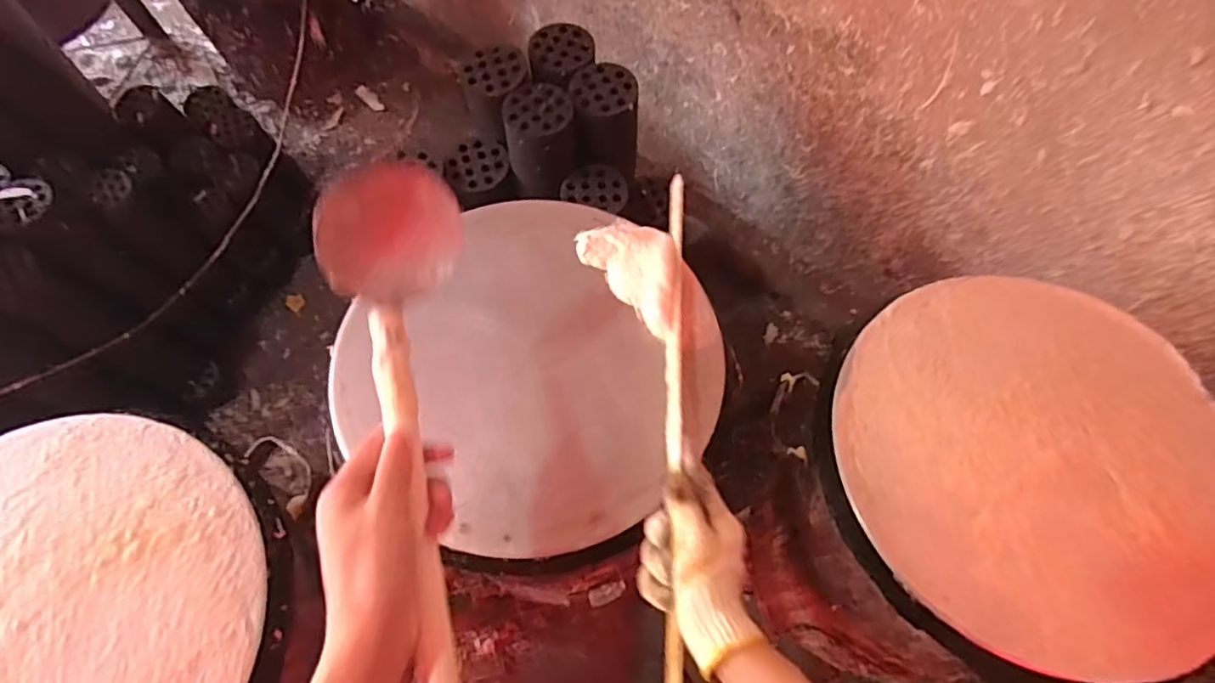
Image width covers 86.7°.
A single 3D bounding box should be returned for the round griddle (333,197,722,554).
[{"bbox_3d":[-0.062,0.017,0.616,0.323,0.025,0.331,0,64,-1],"label":"round griddle"}]

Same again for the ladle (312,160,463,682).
[{"bbox_3d":[-0.120,0.040,0.403,0.087,0.062,0.326,-11,70,-6],"label":"ladle"}]

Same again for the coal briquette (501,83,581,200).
[{"bbox_3d":[-0.096,-0.289,0.941,0.103,0.120,0.121,-9,65,-5],"label":"coal briquette"}]

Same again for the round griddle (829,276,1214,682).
[{"bbox_3d":[0.396,0.101,0.596,0.349,0.022,0.361,0,64,-1],"label":"round griddle"}]

